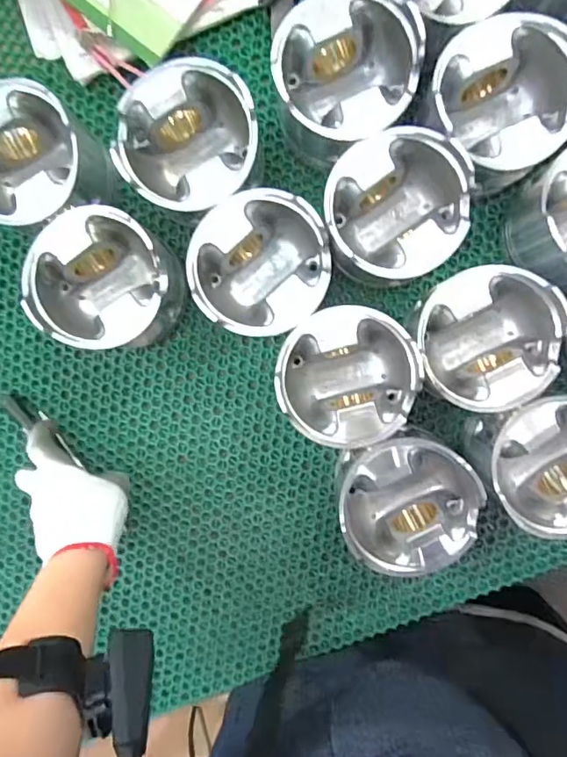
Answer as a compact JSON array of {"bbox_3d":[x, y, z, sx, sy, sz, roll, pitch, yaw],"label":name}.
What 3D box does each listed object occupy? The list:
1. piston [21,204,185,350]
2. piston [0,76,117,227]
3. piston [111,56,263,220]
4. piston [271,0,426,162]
[{"bbox_3d":[-0.152,-0.084,0.444,0.117,0.102,0.107,0,94,3],"label":"piston"},{"bbox_3d":[-0.217,-0.183,0.438,0.111,0.104,0.105,0,94,3],"label":"piston"},{"bbox_3d":[-0.074,-0.190,0.423,0.108,0.084,0.105,0,94,3],"label":"piston"},{"bbox_3d":[0.051,-0.236,0.415,0.108,0.092,0.109,0,94,3],"label":"piston"}]

